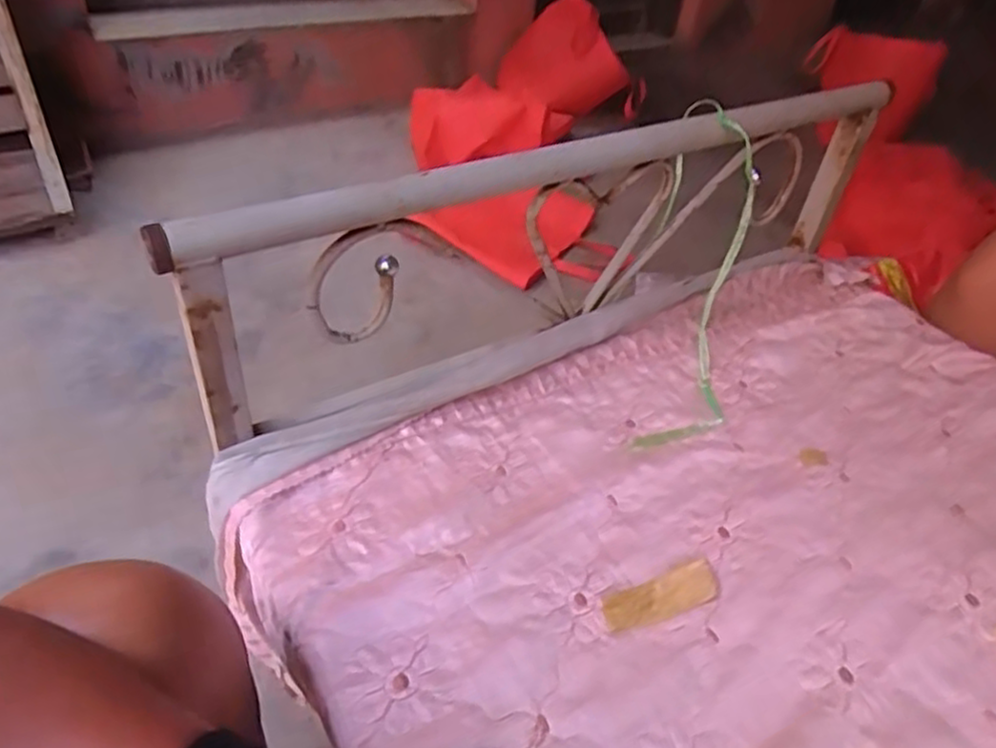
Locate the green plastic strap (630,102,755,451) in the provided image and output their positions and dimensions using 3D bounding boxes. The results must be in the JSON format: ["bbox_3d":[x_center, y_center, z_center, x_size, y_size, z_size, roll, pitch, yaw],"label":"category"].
[{"bbox_3d":[0.178,-0.095,0.715,0.108,0.325,0.102,1,2,-5],"label":"green plastic strap"}]

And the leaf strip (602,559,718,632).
[{"bbox_3d":[0.123,0.167,0.545,0.093,0.007,0.030,-16,70,-18],"label":"leaf strip"}]

